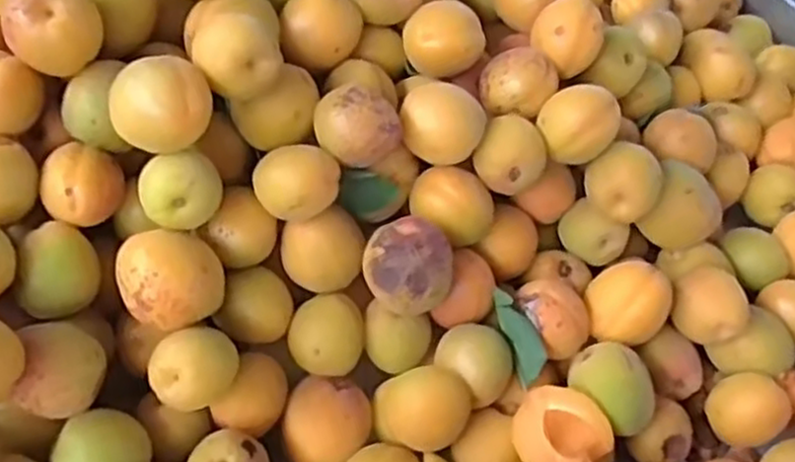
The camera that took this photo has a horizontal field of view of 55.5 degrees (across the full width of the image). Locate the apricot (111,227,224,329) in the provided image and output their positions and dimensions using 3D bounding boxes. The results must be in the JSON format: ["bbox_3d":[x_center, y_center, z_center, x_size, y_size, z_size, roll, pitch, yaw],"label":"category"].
[{"bbox_3d":[-0.103,0.025,0.348,0.043,0.039,0.041,1,56,-2],"label":"apricot"}]

